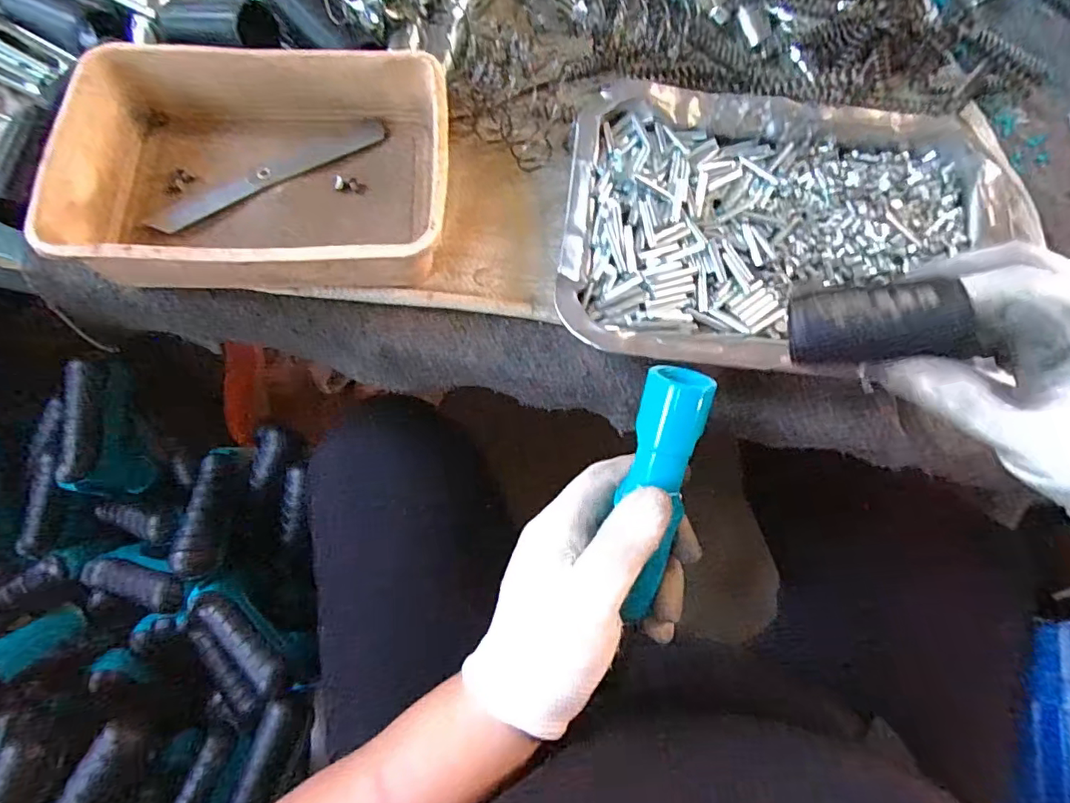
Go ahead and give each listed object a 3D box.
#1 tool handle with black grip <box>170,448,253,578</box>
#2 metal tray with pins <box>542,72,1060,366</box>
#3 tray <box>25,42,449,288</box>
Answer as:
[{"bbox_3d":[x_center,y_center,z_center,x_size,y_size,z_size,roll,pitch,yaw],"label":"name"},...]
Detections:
[{"bbox_3d":[-0.276,0.091,0.460,0.036,0.024,0.111,2,60,0],"label":"tool handle with black grip"},{"bbox_3d":[0.158,-0.106,0.312,0.284,0.029,0.181,-1,73,-3],"label":"metal tray with pins"},{"bbox_3d":[-0.151,-0.131,0.306,0.204,0.046,0.143,-3,74,-4],"label":"tray"}]

